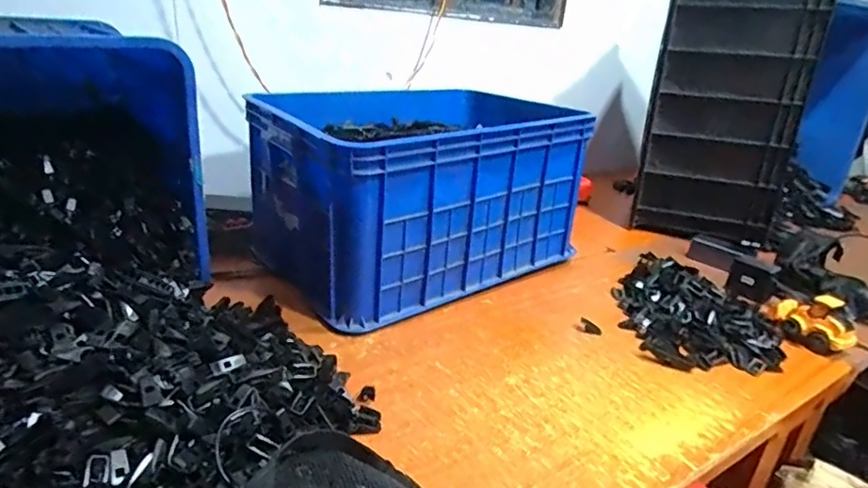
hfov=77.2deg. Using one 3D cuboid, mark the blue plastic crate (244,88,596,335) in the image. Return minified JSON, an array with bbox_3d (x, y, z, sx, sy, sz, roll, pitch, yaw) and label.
[{"bbox_3d":[-0.033,-0.131,1.113,0.616,0.289,0.457,-14,30,-39],"label":"blue plastic crate"}]

